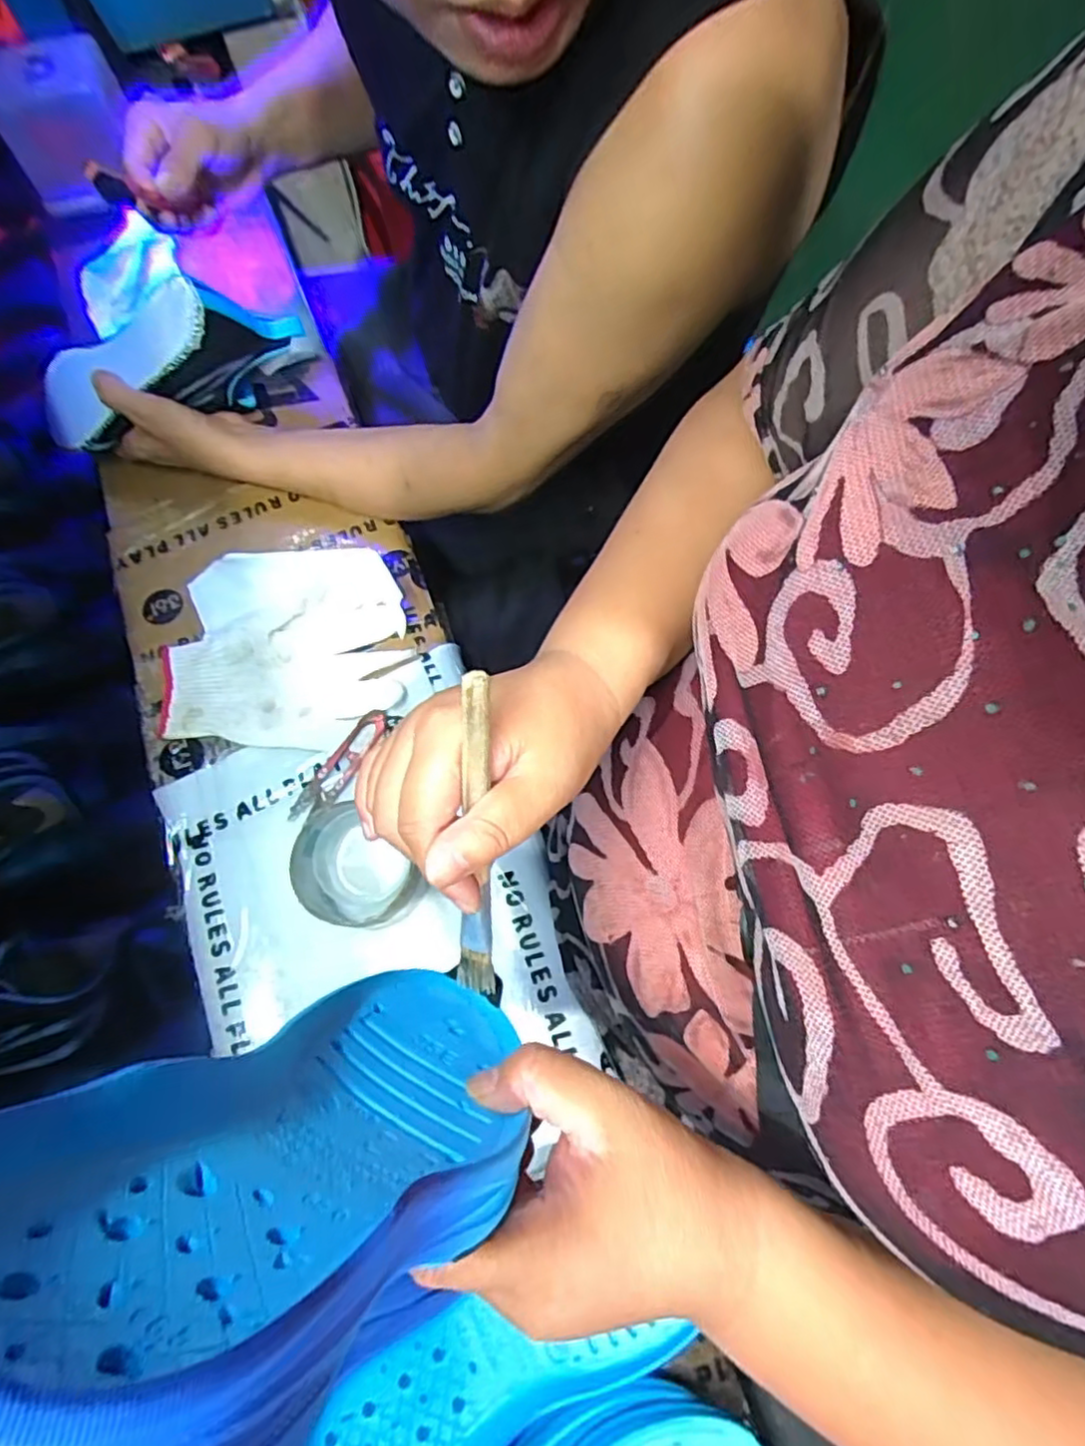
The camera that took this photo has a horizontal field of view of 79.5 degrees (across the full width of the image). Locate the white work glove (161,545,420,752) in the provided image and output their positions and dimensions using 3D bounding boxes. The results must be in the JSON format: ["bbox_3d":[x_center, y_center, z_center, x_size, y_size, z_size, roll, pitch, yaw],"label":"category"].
[{"bbox_3d":[-0.206,-0.061,0.524,0.182,0.016,0.159,-2,76,2],"label":"white work glove"}]

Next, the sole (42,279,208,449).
[{"bbox_3d":[-0.348,-0.288,0.532,0.208,0.025,0.073,-13,74,25],"label":"sole"}]

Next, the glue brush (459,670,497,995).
[{"bbox_3d":[-0.027,0.052,0.269,0.015,0.013,0.157,4,118,3],"label":"glue brush"}]

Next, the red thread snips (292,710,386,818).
[{"bbox_3d":[-0.155,0.033,0.499,0.024,0.004,0.100,33,79,10],"label":"red thread snips"}]

